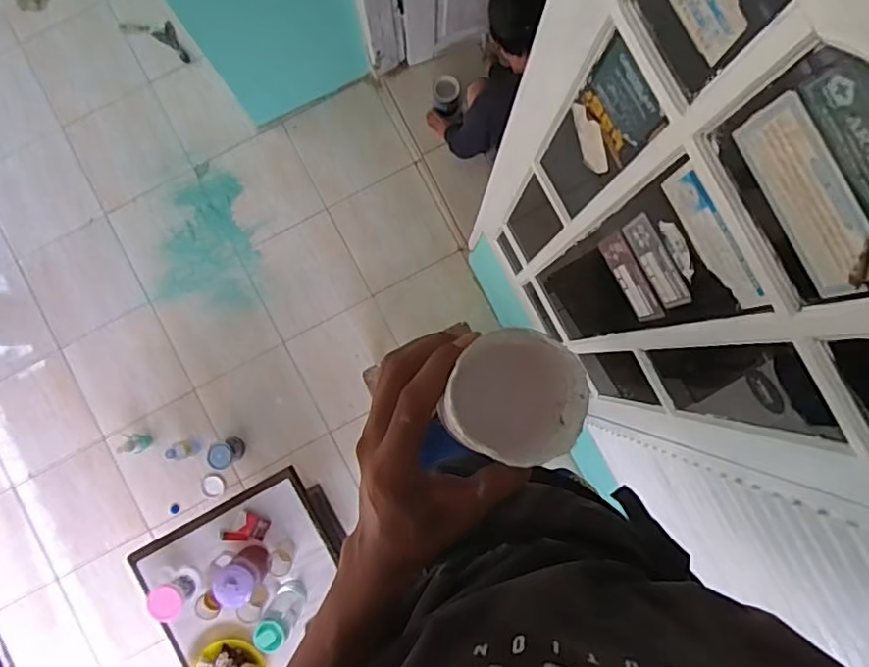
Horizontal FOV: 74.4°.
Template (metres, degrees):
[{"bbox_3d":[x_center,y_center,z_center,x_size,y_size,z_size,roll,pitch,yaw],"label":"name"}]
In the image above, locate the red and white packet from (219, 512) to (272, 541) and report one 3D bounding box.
[{"bbox_3d":[-0.555,0.570,1.677,0.132,0.030,0.077,7,87,0],"label":"red and white packet"}]

